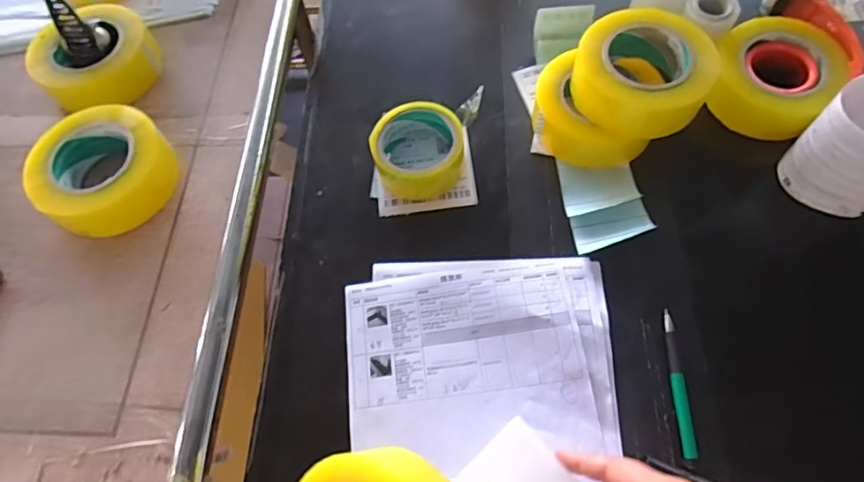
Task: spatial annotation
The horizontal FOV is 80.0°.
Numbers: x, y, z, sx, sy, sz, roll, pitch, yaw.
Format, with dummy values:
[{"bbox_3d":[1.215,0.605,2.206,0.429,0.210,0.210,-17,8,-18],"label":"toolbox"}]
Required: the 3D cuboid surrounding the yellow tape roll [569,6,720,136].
[{"bbox_3d":[0.210,-0.169,0.516,0.131,0.063,0.131,-1,80,7],"label":"yellow tape roll"}]

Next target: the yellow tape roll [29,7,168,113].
[{"bbox_3d":[-0.372,-0.196,0.575,0.123,0.058,0.122,-1,63,1],"label":"yellow tape roll"}]

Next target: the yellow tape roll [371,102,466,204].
[{"bbox_3d":[-0.014,-0.096,0.540,0.093,0.053,0.088,-1,63,1],"label":"yellow tape roll"}]

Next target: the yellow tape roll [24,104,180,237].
[{"bbox_3d":[-0.322,-0.070,0.507,0.123,0.057,0.129,-1,63,1],"label":"yellow tape roll"}]

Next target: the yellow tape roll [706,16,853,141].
[{"bbox_3d":[0.361,-0.175,0.548,0.121,0.056,0.120,-1,63,1],"label":"yellow tape roll"}]

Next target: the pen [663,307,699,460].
[{"bbox_3d":[0.208,0.119,0.439,0.012,0.008,0.122,1,63,2],"label":"pen"}]

